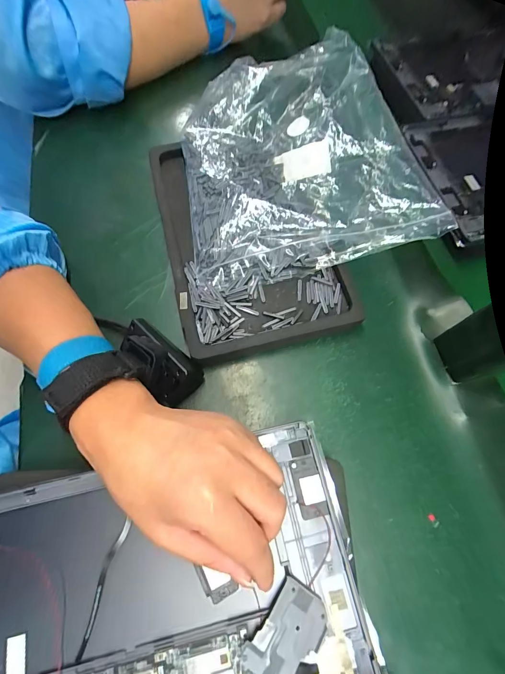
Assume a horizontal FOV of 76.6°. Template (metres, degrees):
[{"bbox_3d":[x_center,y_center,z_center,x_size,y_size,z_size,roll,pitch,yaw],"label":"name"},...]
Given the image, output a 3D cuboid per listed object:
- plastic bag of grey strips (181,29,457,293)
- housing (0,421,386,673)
[{"bbox_3d":[0.035,-0.196,0.331,0.220,0.050,0.287,-8,70,-7],"label":"plastic bag of grey strips"},{"bbox_3d":[-0.063,0.165,0.196,0.256,0.014,0.164,-12,67,-5],"label":"housing"}]

